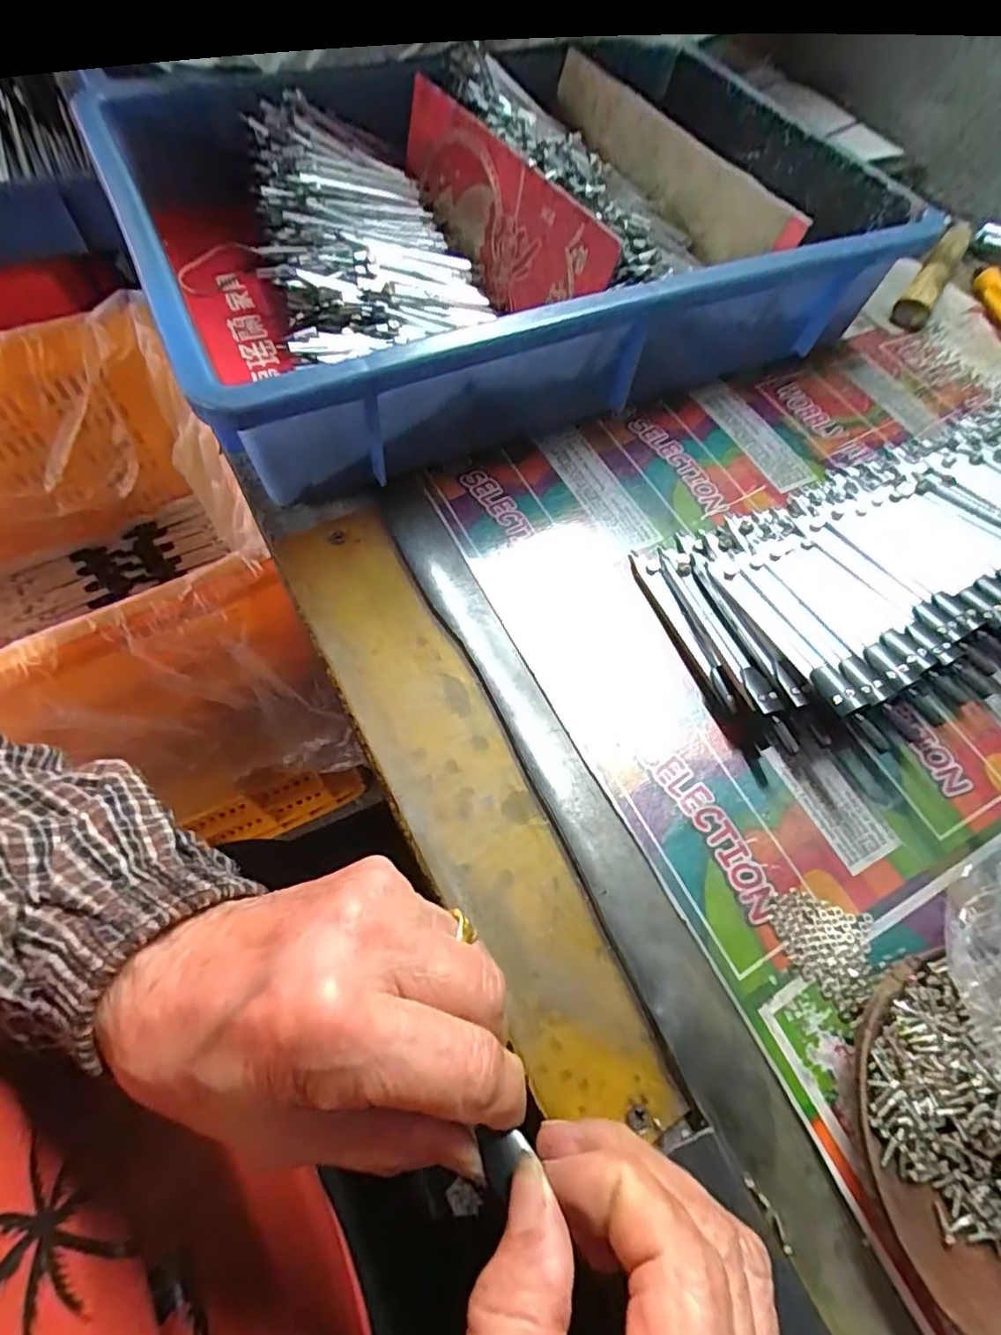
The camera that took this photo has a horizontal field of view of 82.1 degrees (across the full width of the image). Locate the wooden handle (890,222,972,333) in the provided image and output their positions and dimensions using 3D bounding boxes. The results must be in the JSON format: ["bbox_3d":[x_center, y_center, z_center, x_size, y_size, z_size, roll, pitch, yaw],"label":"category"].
[{"bbox_3d":[0.331,-0.298,0.434,0.024,0.020,0.141,35,66,13],"label":"wooden handle"}]

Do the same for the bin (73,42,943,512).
[{"bbox_3d":[0.008,-0.267,0.358,0.415,0.087,0.270,-23,67,-15],"label":"bin"}]

